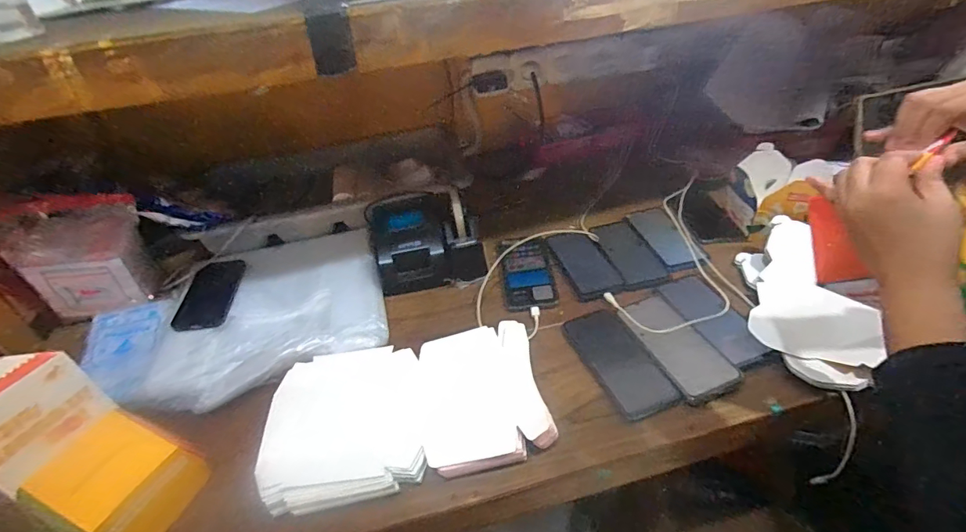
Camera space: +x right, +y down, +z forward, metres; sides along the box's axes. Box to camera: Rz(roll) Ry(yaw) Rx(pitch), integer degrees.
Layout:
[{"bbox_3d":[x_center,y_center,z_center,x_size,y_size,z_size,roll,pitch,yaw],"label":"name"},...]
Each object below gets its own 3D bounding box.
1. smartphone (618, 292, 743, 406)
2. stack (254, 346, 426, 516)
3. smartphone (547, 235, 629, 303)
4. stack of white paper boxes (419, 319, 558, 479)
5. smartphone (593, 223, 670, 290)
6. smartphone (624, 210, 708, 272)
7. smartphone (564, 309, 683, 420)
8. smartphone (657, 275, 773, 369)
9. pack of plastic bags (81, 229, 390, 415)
[{"bbox_3d":[0.256,0.103,0.610,0.084,0.009,0.174,-17,40,-13],"label":"smartphone"},{"bbox_3d":[-0.169,0.180,0.547,0.182,0.023,0.200,-10,39,-4],"label":"stack"},{"bbox_3d":[0.166,-0.008,0.755,0.081,0.015,0.156,-15,40,-11],"label":"smartphone"},{"bbox_3d":[-0.005,0.148,0.552,0.143,0.032,0.184,-10,39,-4],"label":"stack of white paper boxes"},{"bbox_3d":[0.243,-0.022,0.763,0.071,0.014,0.161,-10,39,-5],"label":"smartphone"},{"bbox_3d":[0.313,-0.050,0.784,0.078,0.012,0.165,-12,39,-7],"label":"smartphone"},{"bbox_3d":[0.175,0.119,0.599,0.074,0.012,0.173,-17,40,-13],"label":"smartphone"},{"bbox_3d":[0.325,0.072,0.642,0.067,0.008,0.166,-14,40,-9],"label":"smartphone"},{"bbox_3d":[-0.368,0.076,0.700,0.414,0.027,0.304,-19,41,-15],"label":"pack of plastic bags"}]

